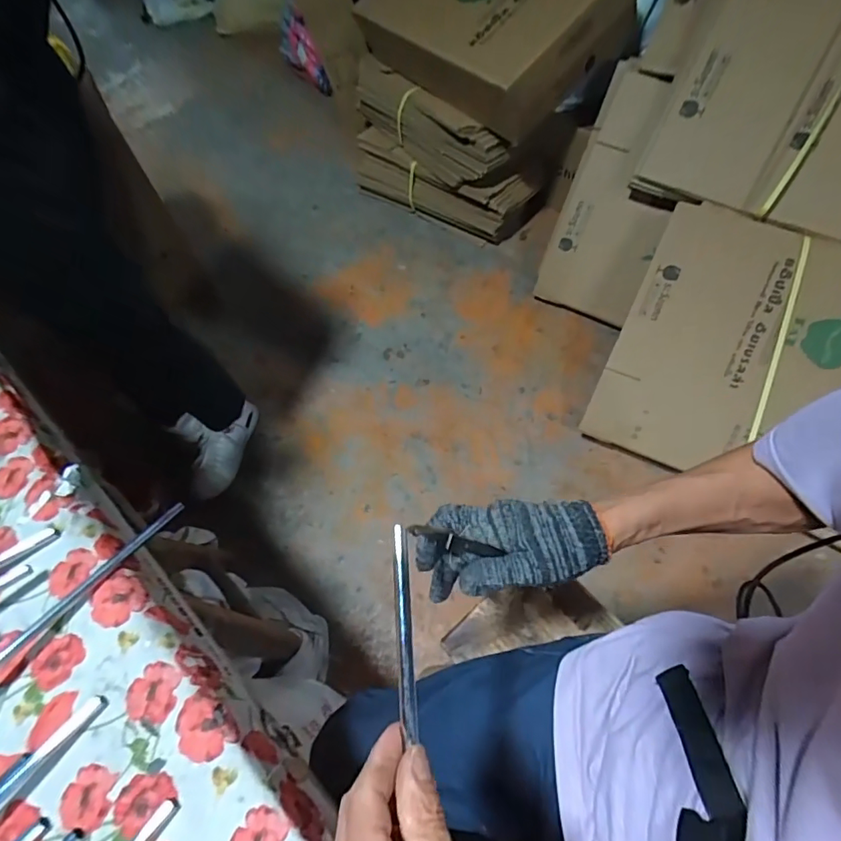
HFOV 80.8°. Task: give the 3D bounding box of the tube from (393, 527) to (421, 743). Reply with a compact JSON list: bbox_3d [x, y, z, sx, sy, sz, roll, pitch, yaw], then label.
[{"bbox_3d":[-0.010,0.122,0.294,0.010,0.006,0.116,-4,73,-2],"label":"tube"}]

